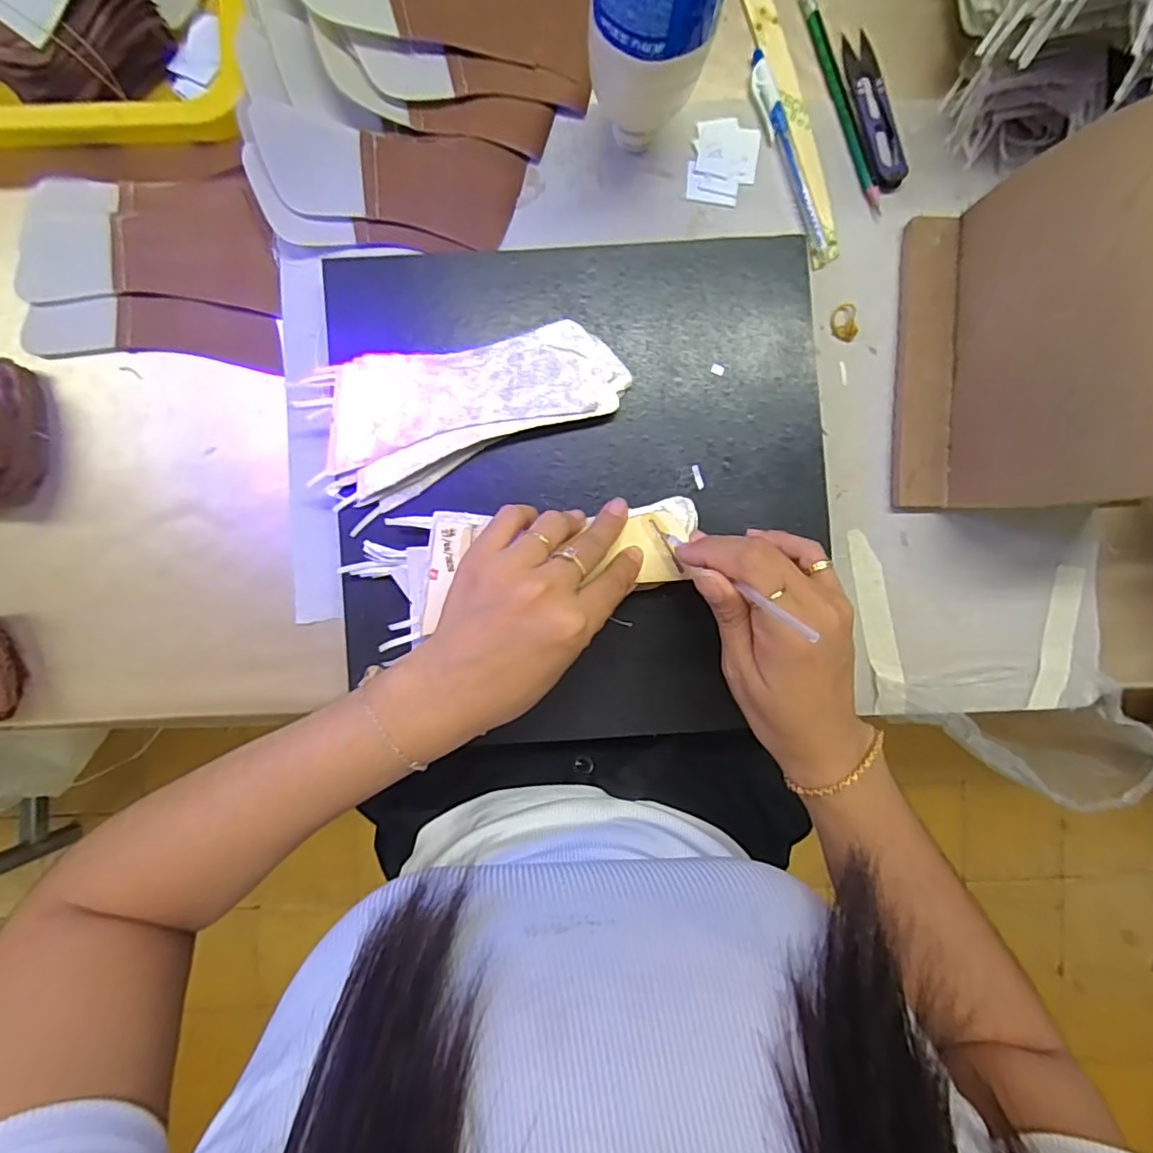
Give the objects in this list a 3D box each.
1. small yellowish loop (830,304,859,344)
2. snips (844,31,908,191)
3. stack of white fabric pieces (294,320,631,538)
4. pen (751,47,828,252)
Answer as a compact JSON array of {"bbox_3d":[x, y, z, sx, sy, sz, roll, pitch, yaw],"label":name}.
[{"bbox_3d":[0.176,-0.166,0.383,0.018,0.006,0.022,12,92,-1],"label":"small yellowish loop"},{"bbox_3d":[0.191,-0.301,0.375,0.026,0.008,0.101,-15,92,0],"label":"snips"},{"bbox_3d":[-0.072,-0.109,0.353,0.189,0.019,0.089,-25,92,0],"label":"stack of white fabric pieces"},{"bbox_3d":[0.135,-0.271,0.374,0.014,0.006,0.127,-21,92,0],"label":"pen"}]

